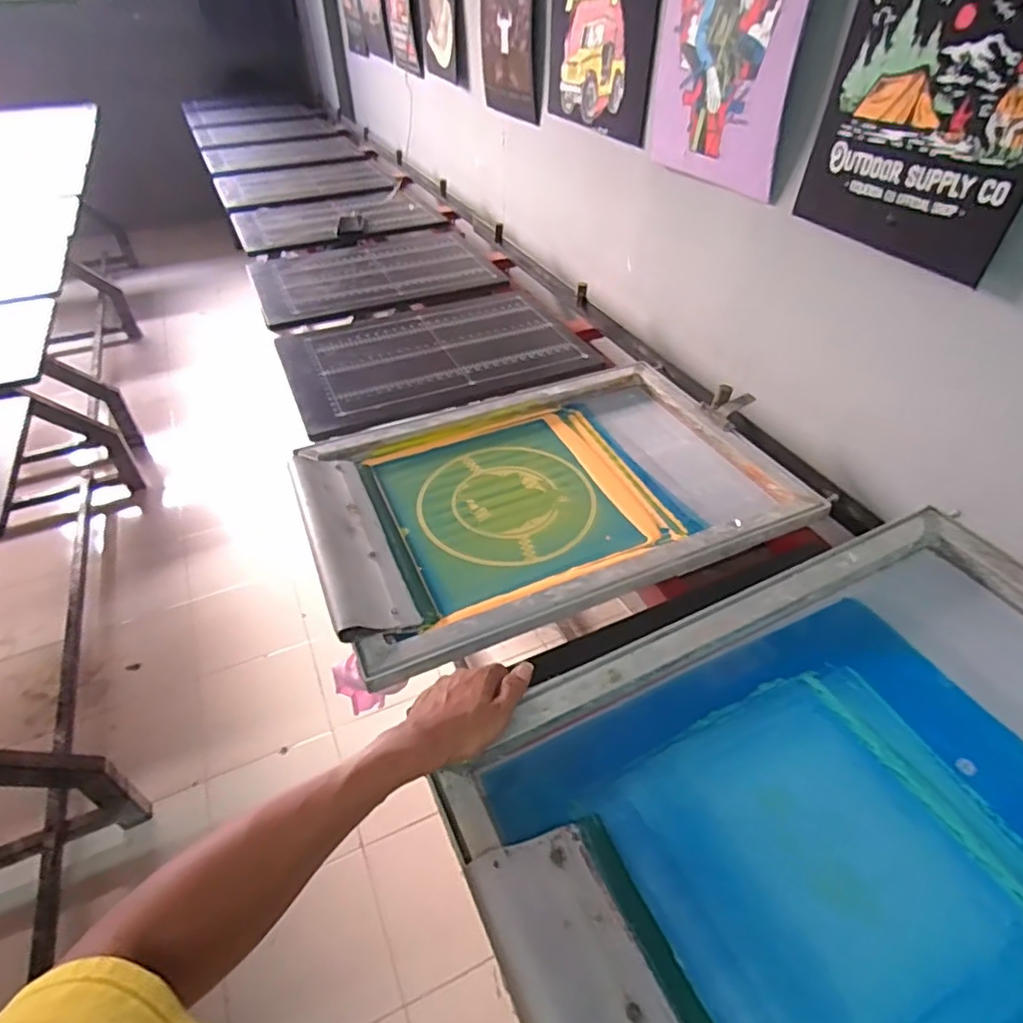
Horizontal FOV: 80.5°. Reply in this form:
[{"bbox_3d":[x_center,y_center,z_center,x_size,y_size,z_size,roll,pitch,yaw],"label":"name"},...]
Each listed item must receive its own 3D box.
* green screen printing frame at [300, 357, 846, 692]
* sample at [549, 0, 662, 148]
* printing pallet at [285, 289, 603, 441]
[{"bbox_3d":[0.048,-0.052,0.920,0.679,0.045,0.483,-18,46,-17],"label":"green screen printing frame"},{"bbox_3d":[0.177,-0.948,1.211,0.022,0.315,0.380,-21,48,-20],"label":"sample"},{"bbox_3d":[-0.158,-0.342,1.279,0.603,0.035,0.430,-18,46,-17],"label":"printing pallet"}]

